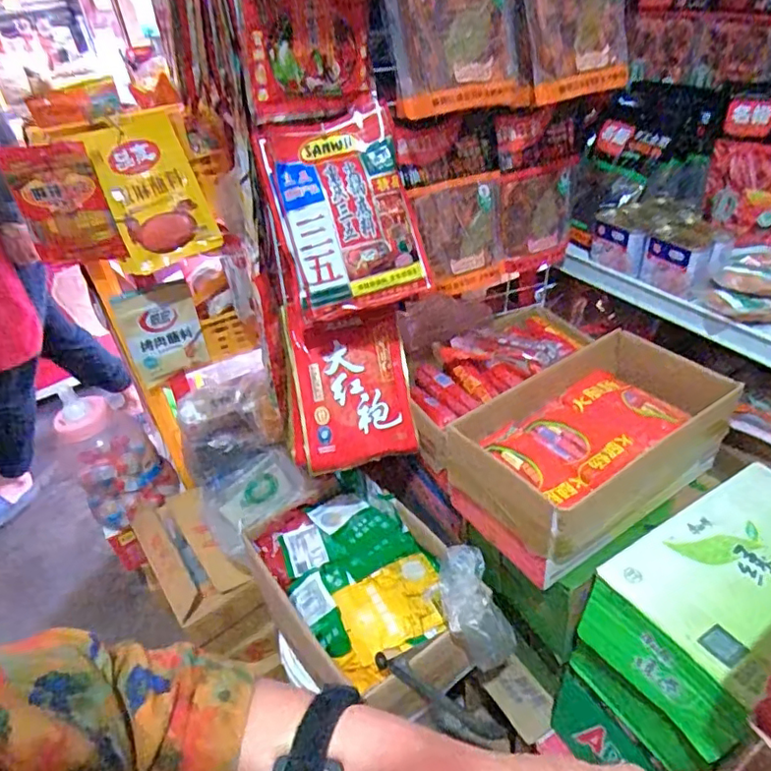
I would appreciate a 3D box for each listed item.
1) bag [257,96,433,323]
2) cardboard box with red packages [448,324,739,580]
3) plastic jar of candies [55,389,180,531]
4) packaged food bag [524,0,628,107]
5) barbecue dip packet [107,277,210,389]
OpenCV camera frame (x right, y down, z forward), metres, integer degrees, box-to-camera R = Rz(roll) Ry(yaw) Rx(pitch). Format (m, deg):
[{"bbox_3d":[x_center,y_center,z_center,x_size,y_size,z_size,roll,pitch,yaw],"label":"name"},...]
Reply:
[{"bbox_3d":[-0.049,-0.228,0.748,0.185,0.253,0.045,-17,6,-12],"label":"bag"},{"bbox_3d":[0.295,0.081,0.796,0.373,0.143,0.201,-26,41,-22],"label":"cardboard box with red packages"},{"bbox_3d":[-0.609,0.173,1.309,0.194,0.308,0.154,-6,37,2],"label":"plastic jar of candies"},{"bbox_3d":[0.258,-0.473,0.753,0.153,0.161,0.030,-15,24,-7],"label":"packaged food bag"},{"bbox_3d":[-0.470,-0.110,1.200,0.154,0.221,0.023,-16,38,-12],"label":"barbecue dip packet"}]

